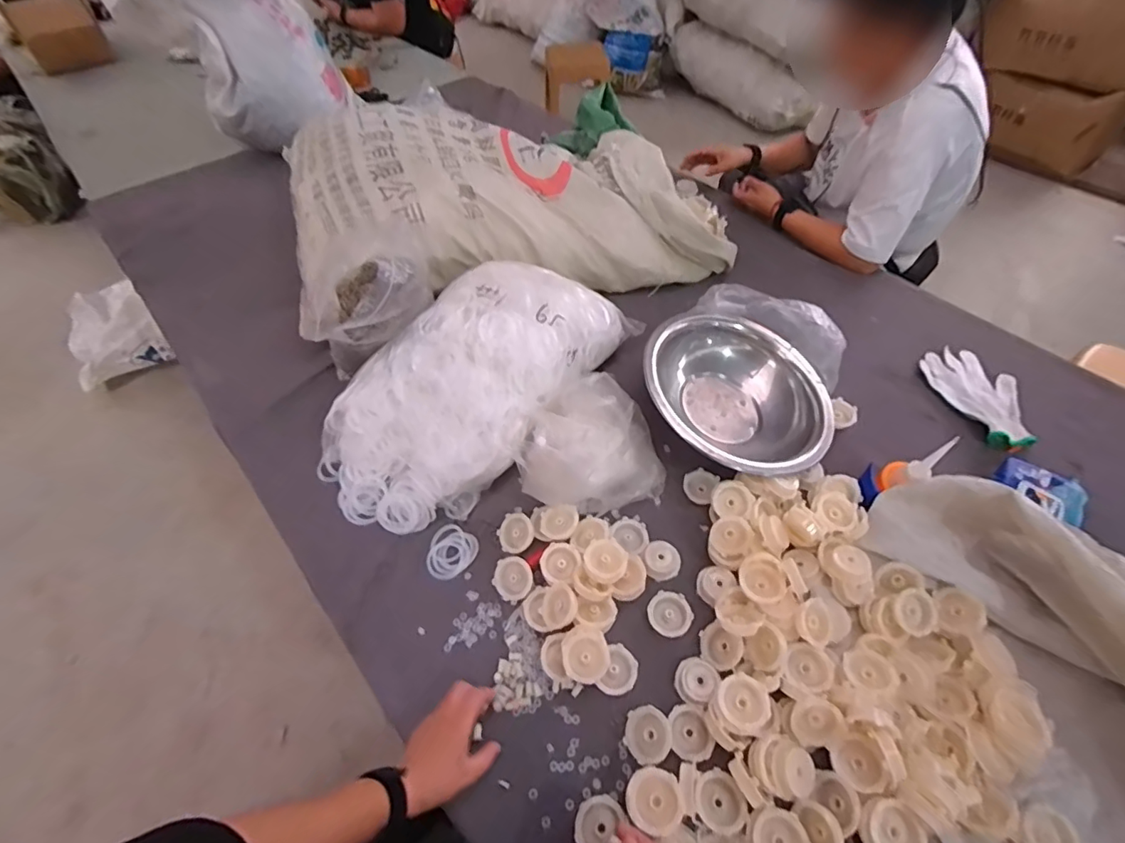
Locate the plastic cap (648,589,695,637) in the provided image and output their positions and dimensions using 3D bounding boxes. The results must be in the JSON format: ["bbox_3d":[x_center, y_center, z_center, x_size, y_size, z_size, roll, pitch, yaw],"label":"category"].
[{"bbox_3d":[0.138,0.250,0.668,0.054,0.017,0.055,-1,54,1],"label":"plastic cap"}]

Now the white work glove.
[{"bbox_3d":[0.712,-0.046,0.868,0.126,0.020,0.206,-15,55,-9],"label":"white work glove"}]

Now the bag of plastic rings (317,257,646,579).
[{"bbox_3d":[-0.129,-0.067,0.805,0.293,0.173,0.516,30,60,22],"label":"bag of plastic rings"}]

